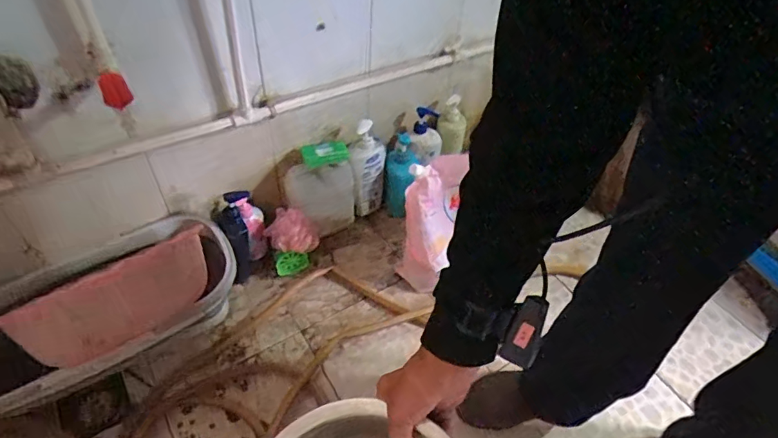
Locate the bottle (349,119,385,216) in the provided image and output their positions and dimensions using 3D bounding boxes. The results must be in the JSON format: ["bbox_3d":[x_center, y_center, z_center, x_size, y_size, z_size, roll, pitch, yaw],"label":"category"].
[{"bbox_3d":[-0.055,-0.110,1.225,0.085,0.286,0.085,5,49,0],"label":"bottle"}]

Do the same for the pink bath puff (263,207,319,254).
[{"bbox_3d":[-0.228,0.028,1.115,0.117,0.079,0.092,-18,53,-18],"label":"pink bath puff"}]

